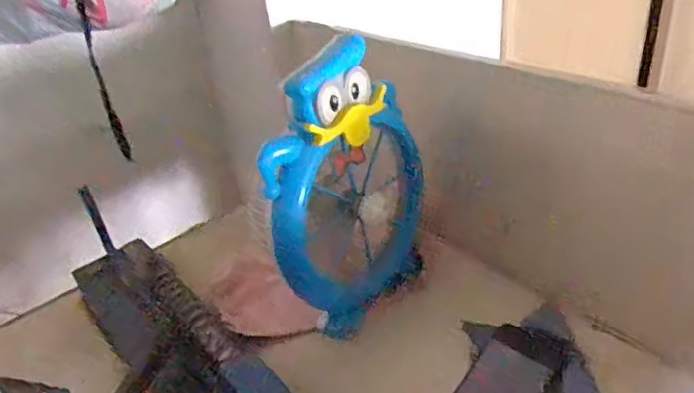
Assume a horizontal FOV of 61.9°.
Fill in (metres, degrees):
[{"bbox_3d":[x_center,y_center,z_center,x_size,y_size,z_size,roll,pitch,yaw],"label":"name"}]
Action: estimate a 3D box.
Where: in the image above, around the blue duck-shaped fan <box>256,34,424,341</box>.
[{"bbox_3d":[0.005,0.005,0.638,0.079,0.306,0.194,17,40,34],"label":"blue duck-shaped fan"}]

